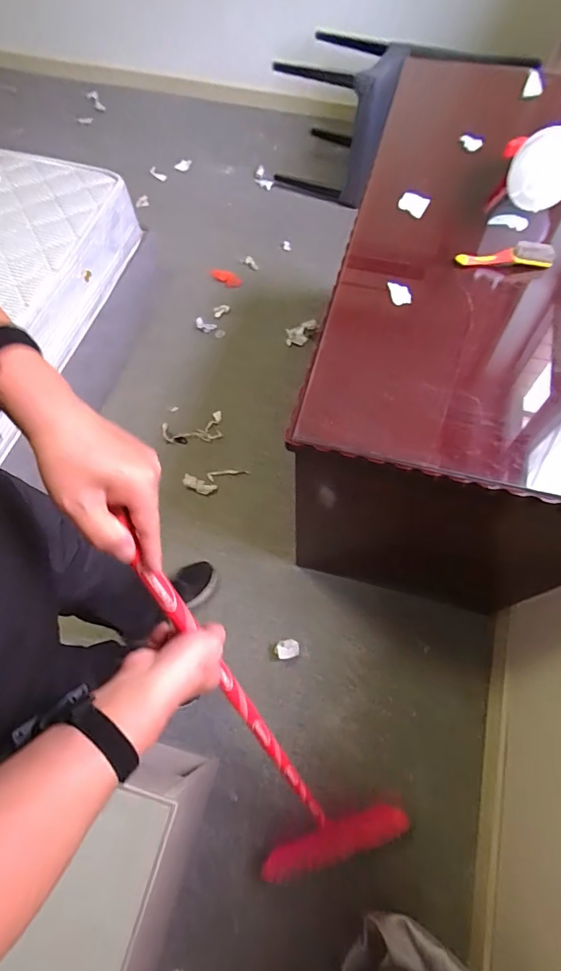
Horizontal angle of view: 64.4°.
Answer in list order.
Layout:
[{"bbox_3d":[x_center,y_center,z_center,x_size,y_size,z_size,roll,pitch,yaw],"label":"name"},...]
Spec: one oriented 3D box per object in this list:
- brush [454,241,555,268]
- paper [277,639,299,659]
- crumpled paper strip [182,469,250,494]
[{"bbox_3d":[0.410,-0.420,0.808,0.169,0.046,0.028,7,66,4],"label":"brush"},{"bbox_3d":[0.022,0.456,1.240,0.064,0.034,0.048,-14,66,-6],"label":"paper"},{"bbox_3d":[-0.212,-0.016,1.488,0.220,0.038,0.080,-11,66,-4],"label":"crumpled paper strip"}]

